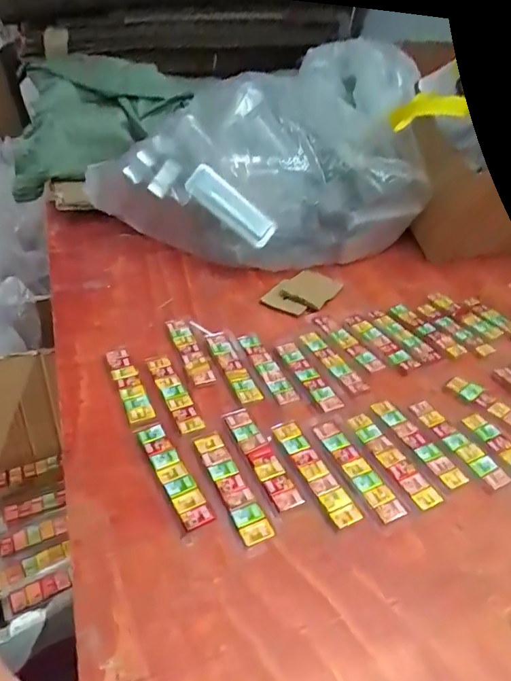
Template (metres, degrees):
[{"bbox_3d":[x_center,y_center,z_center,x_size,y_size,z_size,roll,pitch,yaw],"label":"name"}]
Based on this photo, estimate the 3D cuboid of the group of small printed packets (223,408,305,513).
[{"bbox_3d":[0.005,0.108,0.469,0.026,0.004,0.119,-14,41,-22],"label":"group of small printed packets"}]

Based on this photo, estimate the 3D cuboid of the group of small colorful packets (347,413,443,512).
[{"bbox_3d":[0.130,0.112,0.478,0.027,0.004,0.114,-14,41,-22],"label":"group of small colorful packets"}]

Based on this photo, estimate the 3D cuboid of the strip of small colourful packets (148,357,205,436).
[{"bbox_3d":[-0.086,0.055,0.529,0.025,0.006,0.117,-16,41,-23],"label":"strip of small colourful packets"}]

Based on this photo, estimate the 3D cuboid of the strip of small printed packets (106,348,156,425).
[{"bbox_3d":[-0.136,0.047,0.538,0.027,0.010,0.115,-14,41,-21],"label":"strip of small printed packets"}]

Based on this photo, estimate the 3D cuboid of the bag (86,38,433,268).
[{"bbox_3d":[-0.002,-0.274,0.766,0.466,0.256,0.217,-7,39,-13],"label":"bag"}]

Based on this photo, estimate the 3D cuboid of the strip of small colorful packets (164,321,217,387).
[{"bbox_3d":[-0.077,0.011,0.585,0.026,0.007,0.120,-13,40,-20],"label":"strip of small colorful packets"}]

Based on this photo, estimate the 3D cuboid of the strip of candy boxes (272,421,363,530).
[{"bbox_3d":[0.054,0.118,0.460,0.026,0.004,0.118,-15,41,-22],"label":"strip of candy boxes"}]

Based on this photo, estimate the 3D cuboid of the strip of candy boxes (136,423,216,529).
[{"bbox_3d":[-0.074,0.118,0.447,0.025,0.005,0.116,-19,42,-26],"label":"strip of candy boxes"}]

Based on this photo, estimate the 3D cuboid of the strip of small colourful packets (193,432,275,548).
[{"bbox_3d":[-0.022,0.126,0.441,0.025,0.004,0.117,-15,41,-22],"label":"strip of small colourful packets"}]

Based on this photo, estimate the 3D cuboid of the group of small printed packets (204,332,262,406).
[{"bbox_3d":[-0.027,0.028,0.571,0.026,0.005,0.119,-13,40,-21],"label":"group of small printed packets"}]

